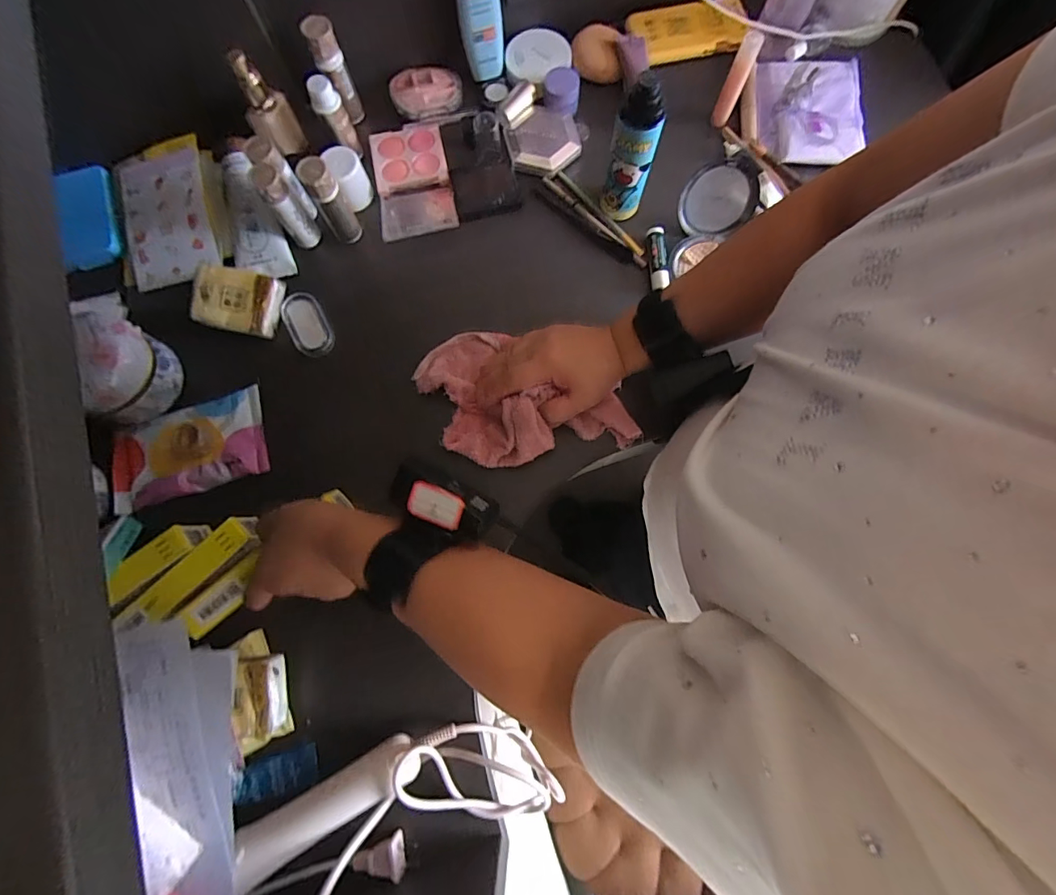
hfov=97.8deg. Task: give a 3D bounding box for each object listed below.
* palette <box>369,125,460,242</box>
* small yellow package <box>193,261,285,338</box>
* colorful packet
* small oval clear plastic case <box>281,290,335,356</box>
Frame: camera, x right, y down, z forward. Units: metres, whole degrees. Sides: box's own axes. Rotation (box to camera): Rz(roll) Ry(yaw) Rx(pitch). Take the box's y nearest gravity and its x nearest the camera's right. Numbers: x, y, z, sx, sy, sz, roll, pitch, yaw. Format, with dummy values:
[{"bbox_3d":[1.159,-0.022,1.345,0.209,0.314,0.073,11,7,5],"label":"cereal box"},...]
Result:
[{"bbox_3d":[-0.120,-0.277,0.476,0.076,0.022,0.141,-12,78,-2],"label":"palette"},{"bbox_3d":[-0.285,-0.146,0.453,0.077,0.024,0.060,12,78,4],"label":"small yellow package"},{"bbox_3d":[-0.320,0.000,0.425,0.143,0.028,0.083,-18,76,-1],"label":"colorful packet"},{"bbox_3d":[-0.220,-0.123,0.462,0.039,0.018,0.062,-25,78,-4],"label":"small oval clear plastic case"}]

